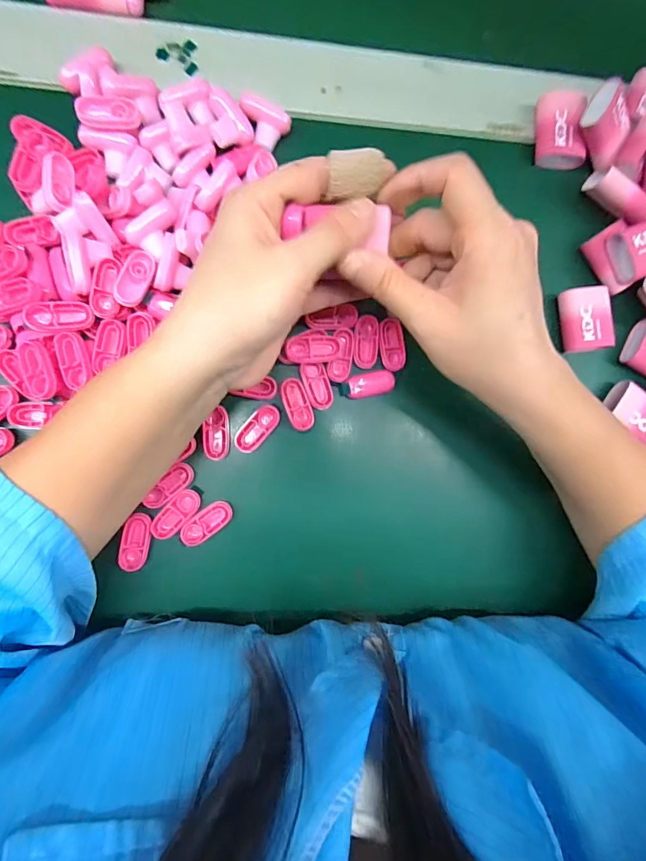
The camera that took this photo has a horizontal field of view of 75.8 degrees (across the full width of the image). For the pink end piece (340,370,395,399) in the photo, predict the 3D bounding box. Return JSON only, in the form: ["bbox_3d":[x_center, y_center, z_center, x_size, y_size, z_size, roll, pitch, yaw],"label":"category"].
[{"bbox_3d":[0.029,-0.030,0.270,0.035,0.006,0.016,-10,89,-7],"label":"pink end piece"}]

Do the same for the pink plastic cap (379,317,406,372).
[{"bbox_3d":[0.046,-0.057,0.272,0.015,0.004,0.034,-12,89,-8],"label":"pink plastic cap"}]

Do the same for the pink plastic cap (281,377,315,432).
[{"bbox_3d":[-0.016,-0.017,0.265,0.016,0.004,0.034,-21,90,-8],"label":"pink plastic cap"}]

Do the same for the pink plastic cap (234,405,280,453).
[{"bbox_3d":[-0.041,-0.001,0.263,0.016,0.005,0.034,42,84,-4],"label":"pink plastic cap"}]

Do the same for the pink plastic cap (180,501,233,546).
[{"bbox_3d":[-0.072,0.058,0.256,0.034,0.004,0.015,-37,93,-7],"label":"pink plastic cap"}]

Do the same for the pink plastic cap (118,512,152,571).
[{"bbox_3d":[-0.113,0.067,0.251,0.016,0.005,0.034,10,87,-7],"label":"pink plastic cap"}]

